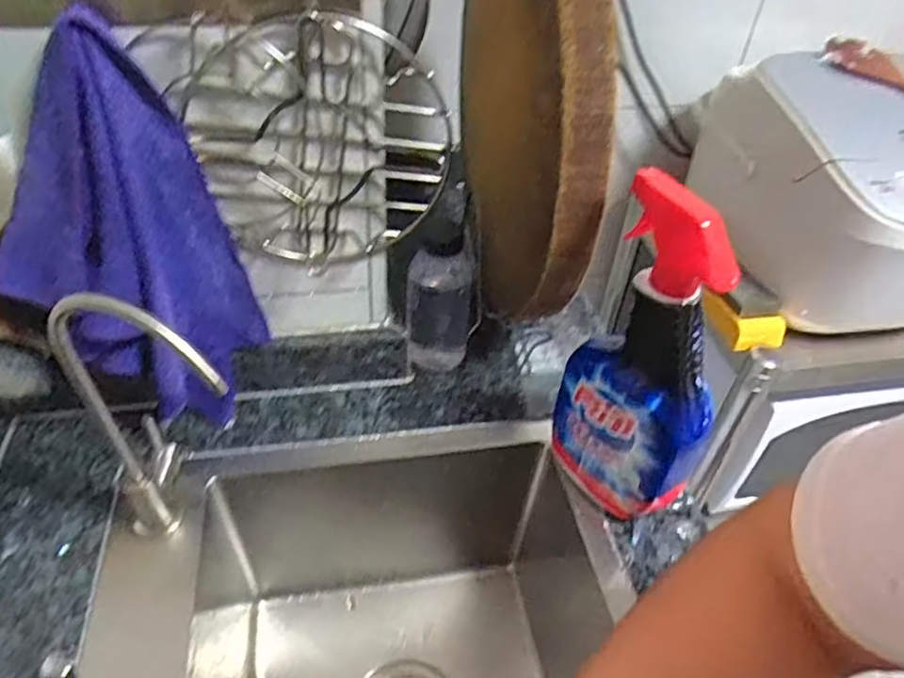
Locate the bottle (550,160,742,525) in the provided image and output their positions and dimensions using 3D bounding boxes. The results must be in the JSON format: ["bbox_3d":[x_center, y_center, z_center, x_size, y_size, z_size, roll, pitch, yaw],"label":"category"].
[{"bbox_3d":[0.142,0.026,0.497,0.050,0.280,0.120,-27,52,-29],"label":"bottle"}]

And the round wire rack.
[{"bbox_3d":[-0.098,-0.143,0.498,0.184,0.184,0.029,-6,44,-11],"label":"round wire rack"}]

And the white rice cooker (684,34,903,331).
[{"bbox_3d":[0.471,-0.179,0.755,0.290,0.230,0.312,-3,44,-8],"label":"white rice cooker"}]

